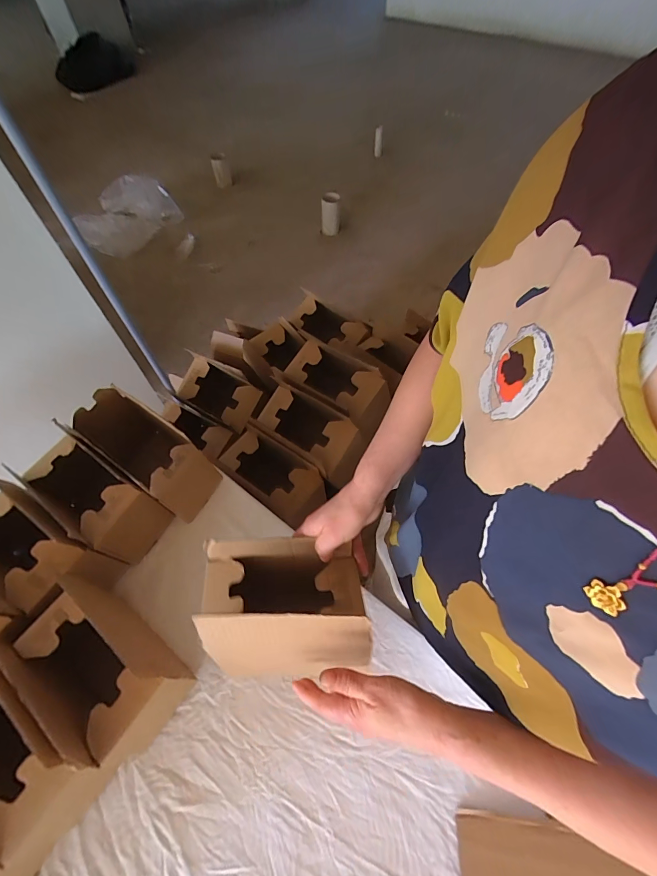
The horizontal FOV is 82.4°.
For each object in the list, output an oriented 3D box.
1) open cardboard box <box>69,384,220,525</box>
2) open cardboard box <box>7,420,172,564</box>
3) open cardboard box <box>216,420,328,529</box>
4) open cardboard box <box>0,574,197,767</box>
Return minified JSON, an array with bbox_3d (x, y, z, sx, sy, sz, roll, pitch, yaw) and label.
[{"bbox_3d":[-0.317,0.035,0.679,0.208,0.193,0.117,34,65,19],"label":"open cardboard box"},{"bbox_3d":[-0.388,0.102,0.632,0.187,0.194,0.105,30,64,18],"label":"open cardboard box"},{"bbox_3d":[-0.135,0.076,0.834,0.241,0.107,0.127,32,65,19],"label":"open cardboard box"},{"bbox_3d":[-0.311,0.306,0.507,0.203,0.172,0.119,32,65,18],"label":"open cardboard box"}]

